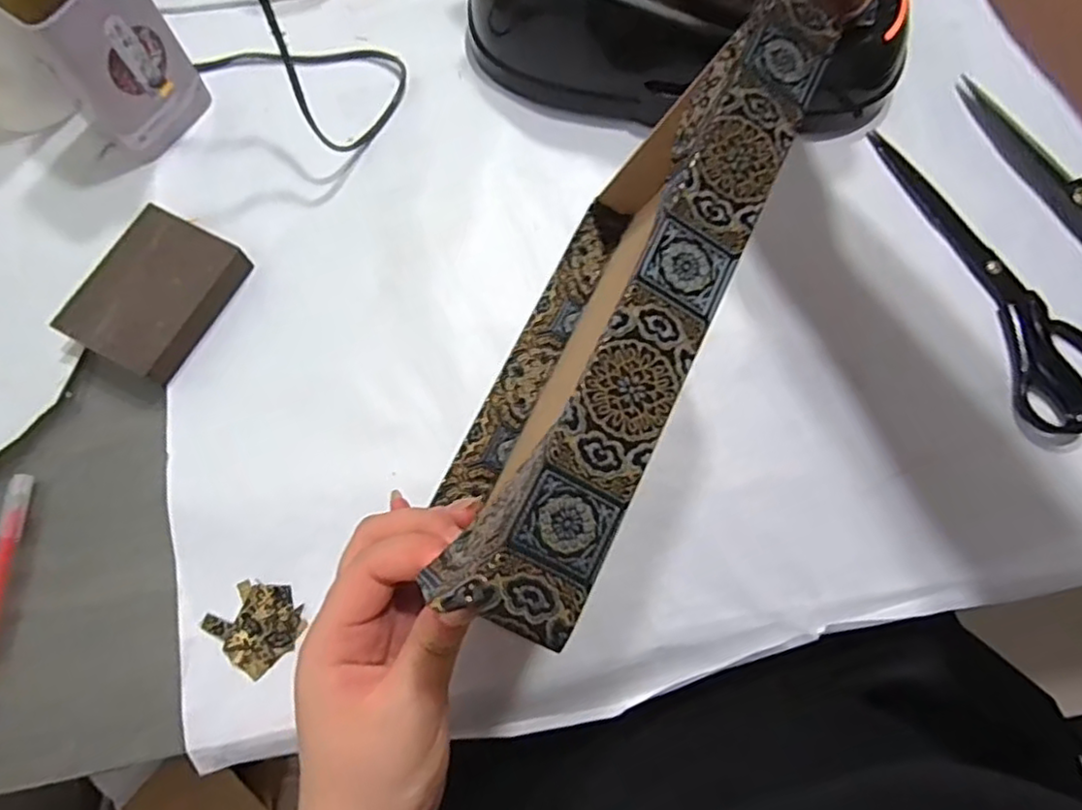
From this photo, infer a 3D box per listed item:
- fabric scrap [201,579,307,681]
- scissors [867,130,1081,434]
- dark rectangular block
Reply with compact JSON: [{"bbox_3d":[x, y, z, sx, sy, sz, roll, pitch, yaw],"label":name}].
[{"bbox_3d":[-0.160,0.124,0.374,0.045,0.004,0.048,-43,78,-13],"label":"fabric scrap"},{"bbox_3d":[0.311,-0.093,0.446,0.072,0.011,0.239,-16,74,-6],"label":"scissors"},{"bbox_3d":[-0.239,-0.070,0.413,0.069,0.027,0.096,26,74,6],"label":"dark rectangular block"}]

